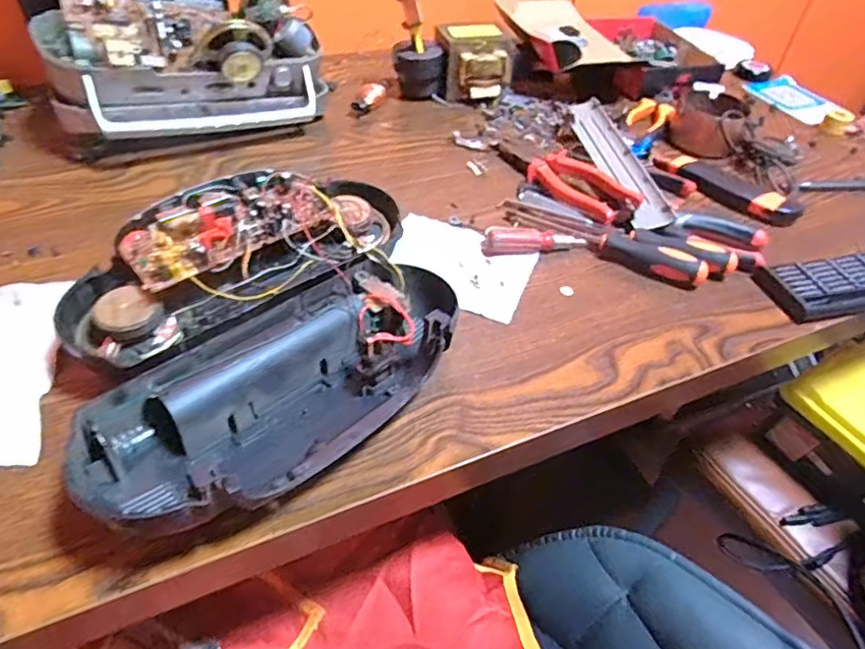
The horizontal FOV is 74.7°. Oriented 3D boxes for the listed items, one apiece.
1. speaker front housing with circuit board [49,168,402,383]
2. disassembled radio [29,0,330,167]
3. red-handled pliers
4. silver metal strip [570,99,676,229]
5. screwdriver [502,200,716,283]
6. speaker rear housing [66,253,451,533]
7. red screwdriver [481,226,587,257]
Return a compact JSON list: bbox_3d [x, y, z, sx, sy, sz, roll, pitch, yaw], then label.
[{"bbox_3d":[-0.143,-0.049,0.448,0.270,0.076,0.118,-31,57,-30],"label":"speaker front housing with circuit board"},{"bbox_3d":[-0.259,-0.282,0.618,0.282,0.135,0.147,-22,53,-24],"label":"disassembled radio"},{"bbox_3d":[0.148,-0.164,0.620,0.065,0.033,0.175,-22,54,-24],"label":"red-handled pliers"},{"bbox_3d":[0.205,-0.186,0.632,0.046,0.012,0.225,-20,52,8],"label":"silver metal strip"},{"bbox_3d":[0.161,-0.088,0.552,0.205,0.031,0.039,25,50,16],"label":"screwdriver"},{"bbox_3d":[-0.087,0.040,0.375,0.111,0.054,0.258,36,54,25],"label":"speaker rear housing"},{"bbox_3d":[0.098,-0.078,0.539,0.099,0.022,0.023,-3,48,-9],"label":"red screwdriver"}]

